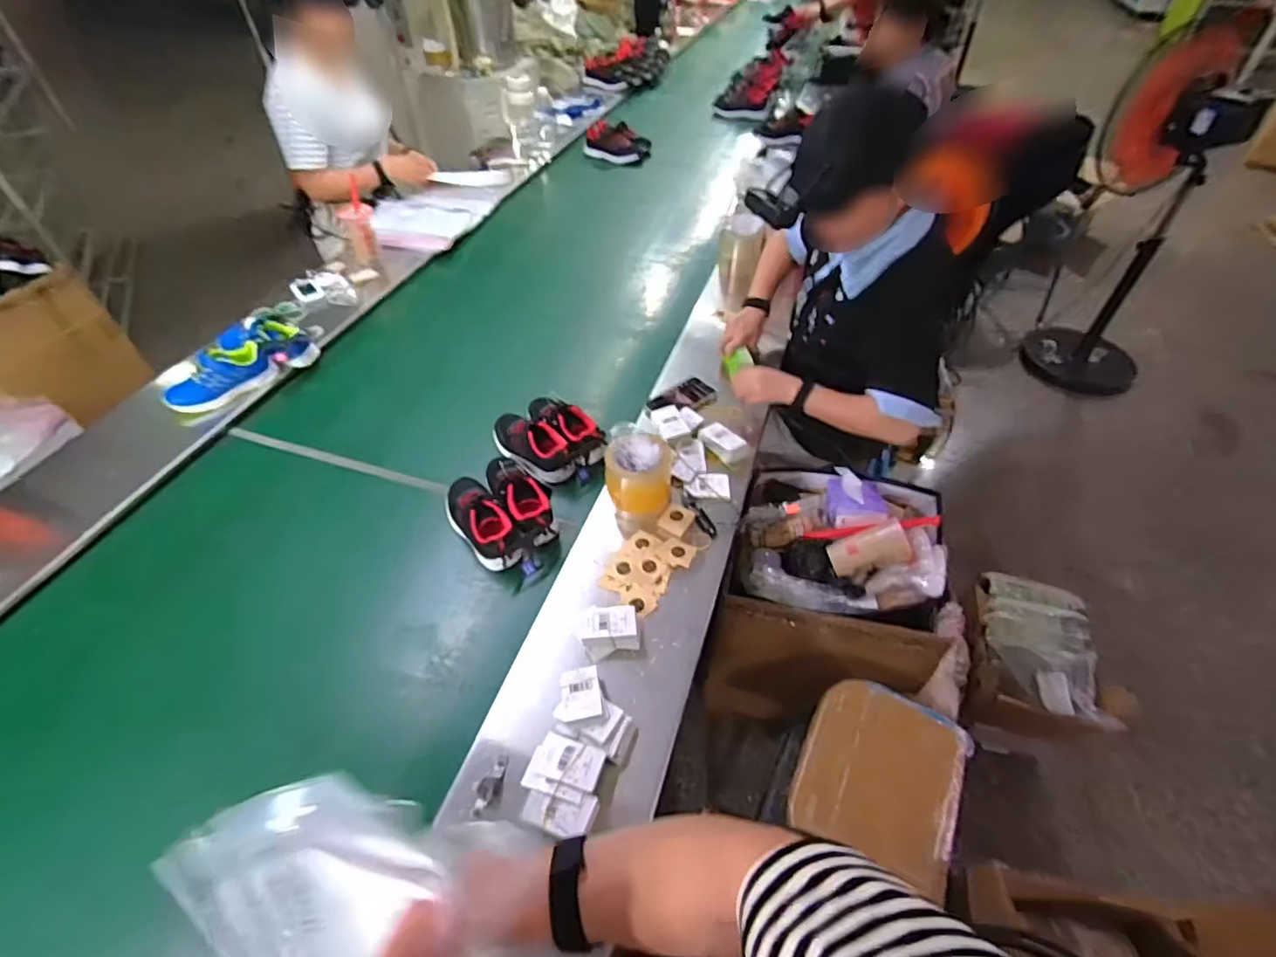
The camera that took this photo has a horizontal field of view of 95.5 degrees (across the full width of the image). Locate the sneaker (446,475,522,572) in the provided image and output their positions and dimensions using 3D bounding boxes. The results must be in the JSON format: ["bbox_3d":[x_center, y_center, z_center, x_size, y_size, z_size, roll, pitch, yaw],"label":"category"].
[{"bbox_3d":[-0.265,0.072,0.975,0.076,0.079,0.198,-30,54,-25],"label":"sneaker"}]

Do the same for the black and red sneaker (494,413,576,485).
[{"bbox_3d":[-0.191,-0.059,1.065,0.171,0.060,0.080,35,56,28],"label":"black and red sneaker"}]

